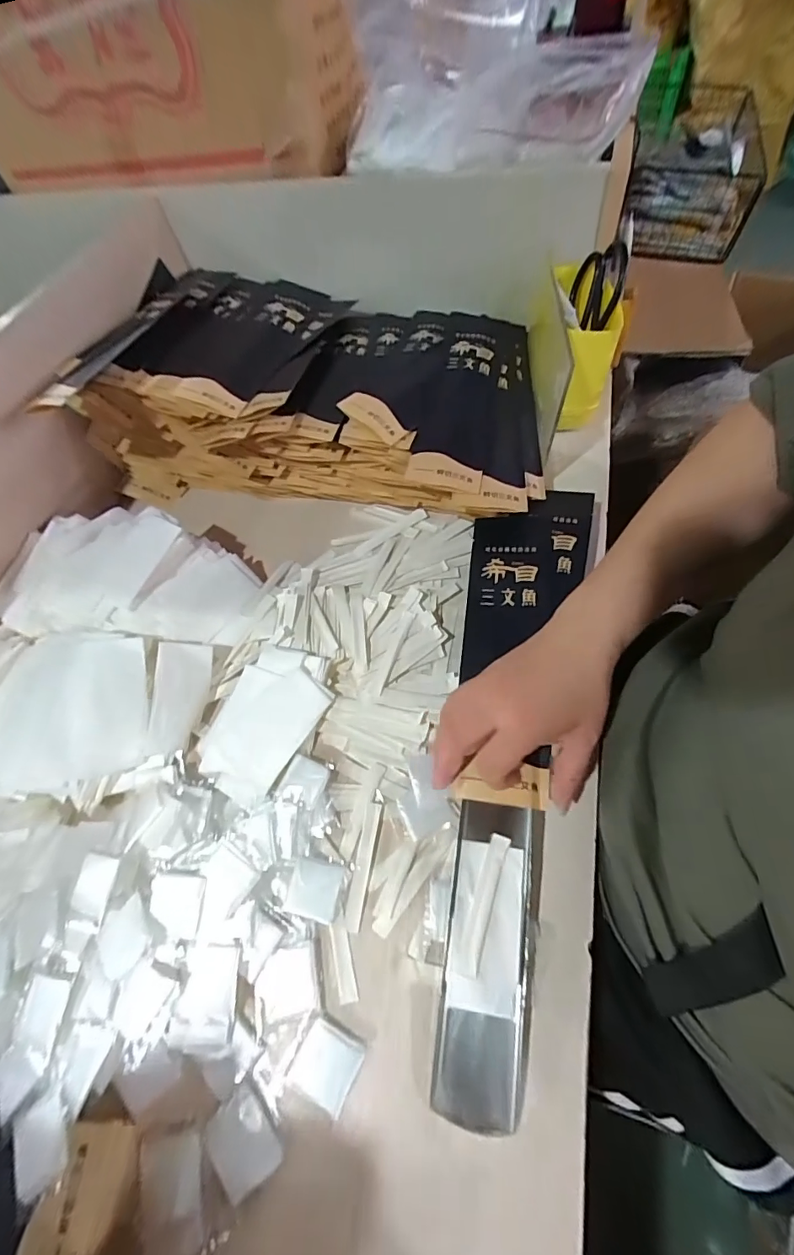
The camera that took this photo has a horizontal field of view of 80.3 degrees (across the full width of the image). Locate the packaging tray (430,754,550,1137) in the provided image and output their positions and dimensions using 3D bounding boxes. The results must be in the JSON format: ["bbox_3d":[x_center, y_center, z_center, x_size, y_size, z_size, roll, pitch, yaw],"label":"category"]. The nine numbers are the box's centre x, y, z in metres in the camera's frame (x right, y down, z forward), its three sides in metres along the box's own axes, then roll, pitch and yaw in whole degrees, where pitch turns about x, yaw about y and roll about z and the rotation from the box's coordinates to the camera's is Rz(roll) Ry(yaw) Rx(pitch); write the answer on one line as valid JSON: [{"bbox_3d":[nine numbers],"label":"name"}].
[{"bbox_3d":[0.064,0.209,0.327,0.062,0.022,0.215,8,73,7],"label":"packaging tray"}]

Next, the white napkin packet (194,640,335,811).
[{"bbox_3d":[-0.120,0.079,0.421,0.089,0.014,0.133,26,68,20],"label":"white napkin packet"}]

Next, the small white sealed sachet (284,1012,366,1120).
[{"bbox_3d":[-0.048,0.291,0.314,0.042,0.004,0.041,23,67,19],"label":"small white sealed sachet"}]

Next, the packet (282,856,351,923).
[{"bbox_3d":[-0.061,0.198,0.357,0.041,0.007,0.040,10,63,14],"label":"packet"}]

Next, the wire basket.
[{"bbox_3d":[0.373,-0.574,0.607,0.129,0.080,0.205,11,64,14],"label":"wire basket"}]

